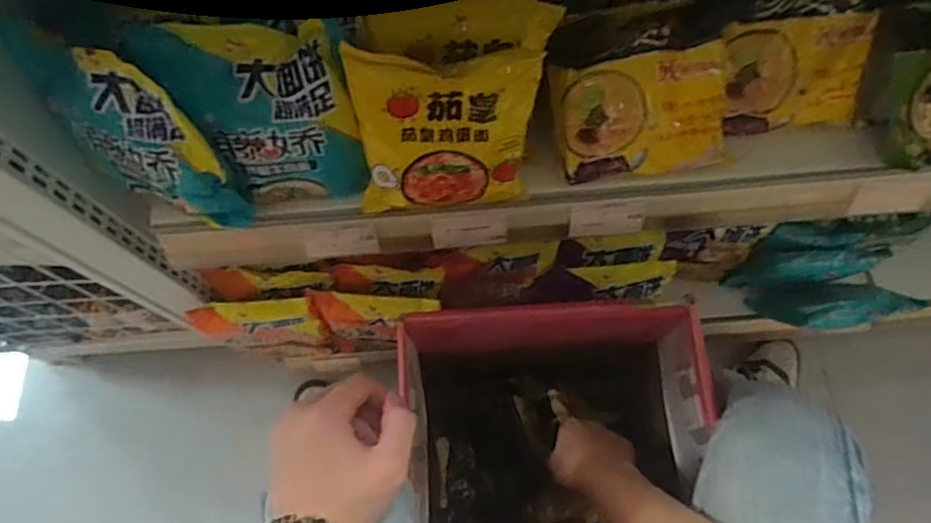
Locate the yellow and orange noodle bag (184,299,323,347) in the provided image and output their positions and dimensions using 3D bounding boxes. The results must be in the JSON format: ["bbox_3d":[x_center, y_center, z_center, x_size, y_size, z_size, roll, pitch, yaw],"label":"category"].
[{"bbox_3d":[-0.262,0.081,0.769,0.146,0.101,0.036,0,70,2],"label":"yellow and orange noodle bag"}]

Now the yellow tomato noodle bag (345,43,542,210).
[{"bbox_3d":[-0.016,-0.104,0.482,0.139,0.141,0.045,-2,42,-2],"label":"yellow tomato noodle bag"}]

